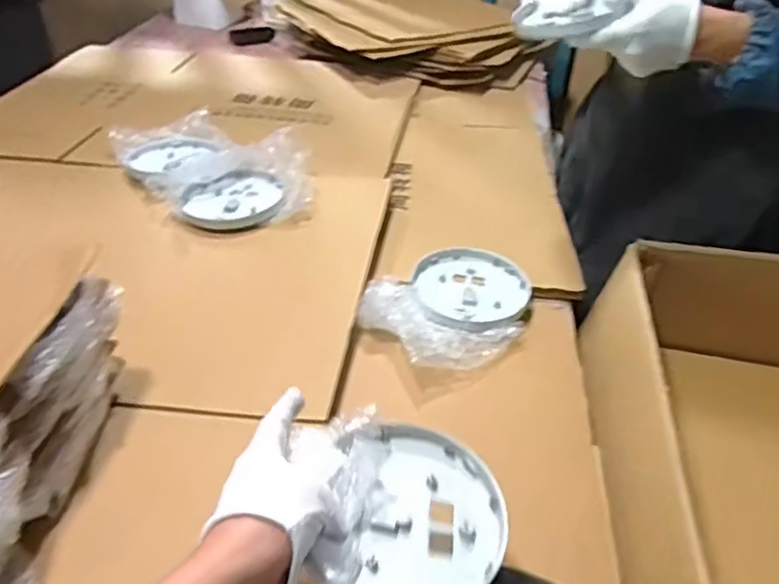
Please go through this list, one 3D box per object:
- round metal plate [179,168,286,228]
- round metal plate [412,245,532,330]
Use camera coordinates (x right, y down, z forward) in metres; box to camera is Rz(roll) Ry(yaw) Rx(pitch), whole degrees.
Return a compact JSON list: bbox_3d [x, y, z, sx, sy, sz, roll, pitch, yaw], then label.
[{"bbox_3d":[-0.217,-0.131,0.918,0.135,0.027,0.135,2,36,-1],"label":"round metal plate"},{"bbox_3d":[0.098,-0.005,0.792,0.133,0.024,0.136,2,36,-1],"label":"round metal plate"}]

